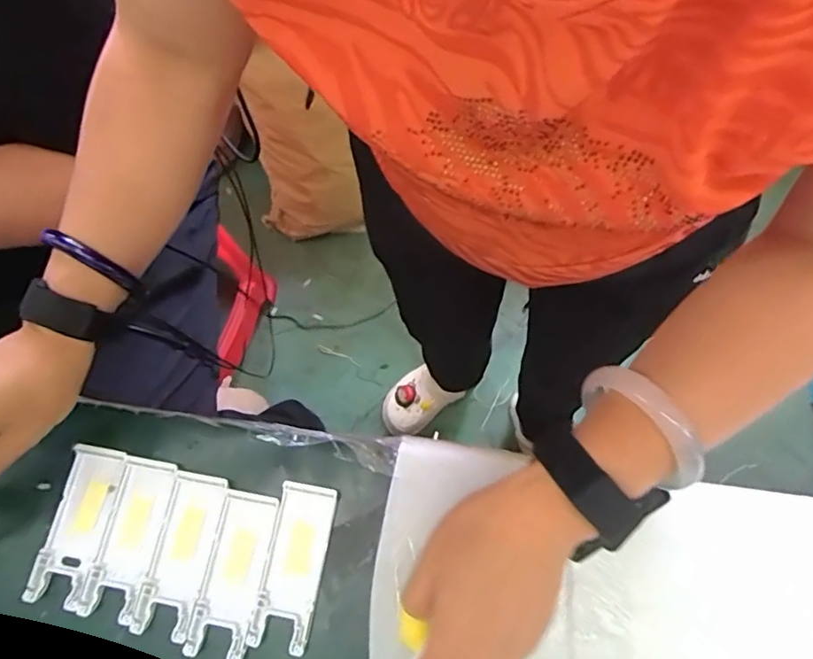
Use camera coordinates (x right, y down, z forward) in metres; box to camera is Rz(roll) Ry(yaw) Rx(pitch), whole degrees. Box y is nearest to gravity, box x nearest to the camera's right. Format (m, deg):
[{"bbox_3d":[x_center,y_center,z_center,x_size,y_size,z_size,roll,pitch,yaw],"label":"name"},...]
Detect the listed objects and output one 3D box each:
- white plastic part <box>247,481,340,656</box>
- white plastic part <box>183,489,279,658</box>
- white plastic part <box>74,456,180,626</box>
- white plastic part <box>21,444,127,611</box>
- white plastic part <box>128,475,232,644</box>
[{"bbox_3d":[-0.078,0.162,0.391,0.039,0.007,0.104,10,71,5],"label":"white plastic part"},{"bbox_3d":[-0.120,0.167,0.390,0.039,0.004,0.104,9,71,5],"label":"white plastic part"},{"bbox_3d":[-0.196,0.145,0.400,0.039,0.008,0.104,10,71,5],"label":"white plastic part"},{"bbox_3d":[-0.233,0.137,0.401,0.037,0.009,0.104,10,71,5],"label":"white plastic part"},{"bbox_3d":[-0.157,0.155,0.395,0.040,0.006,0.105,10,71,5],"label":"white plastic part"}]

